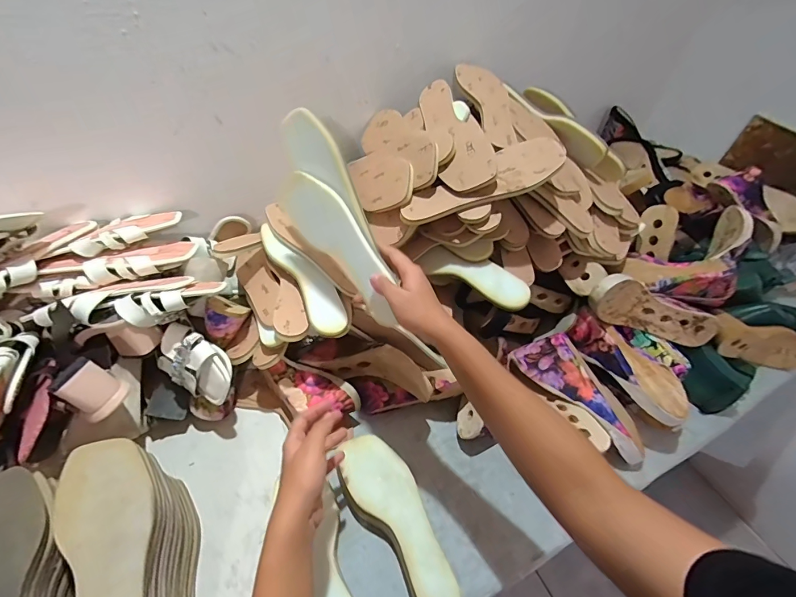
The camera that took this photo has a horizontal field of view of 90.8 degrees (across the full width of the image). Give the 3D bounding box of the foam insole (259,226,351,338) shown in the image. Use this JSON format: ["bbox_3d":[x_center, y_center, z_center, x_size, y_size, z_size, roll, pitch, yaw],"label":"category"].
[{"bbox_3d":[-0.141,-0.035,0.589,0.055,0.027,0.225,-25,55,-24],"label":"foam insole"}]

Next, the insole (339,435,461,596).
[{"bbox_3d":[0.002,0.286,0.518,0.078,0.014,0.234,-24,57,-23],"label":"insole"}]

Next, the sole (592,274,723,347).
[{"bbox_3d":[0.414,0.023,0.647,0.239,0.080,0.059,21,48,-10],"label":"sole"}]

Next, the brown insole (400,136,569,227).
[{"bbox_3d":[0.120,-0.163,0.556,0.240,0.019,0.082,-24,53,0],"label":"brown insole"}]

